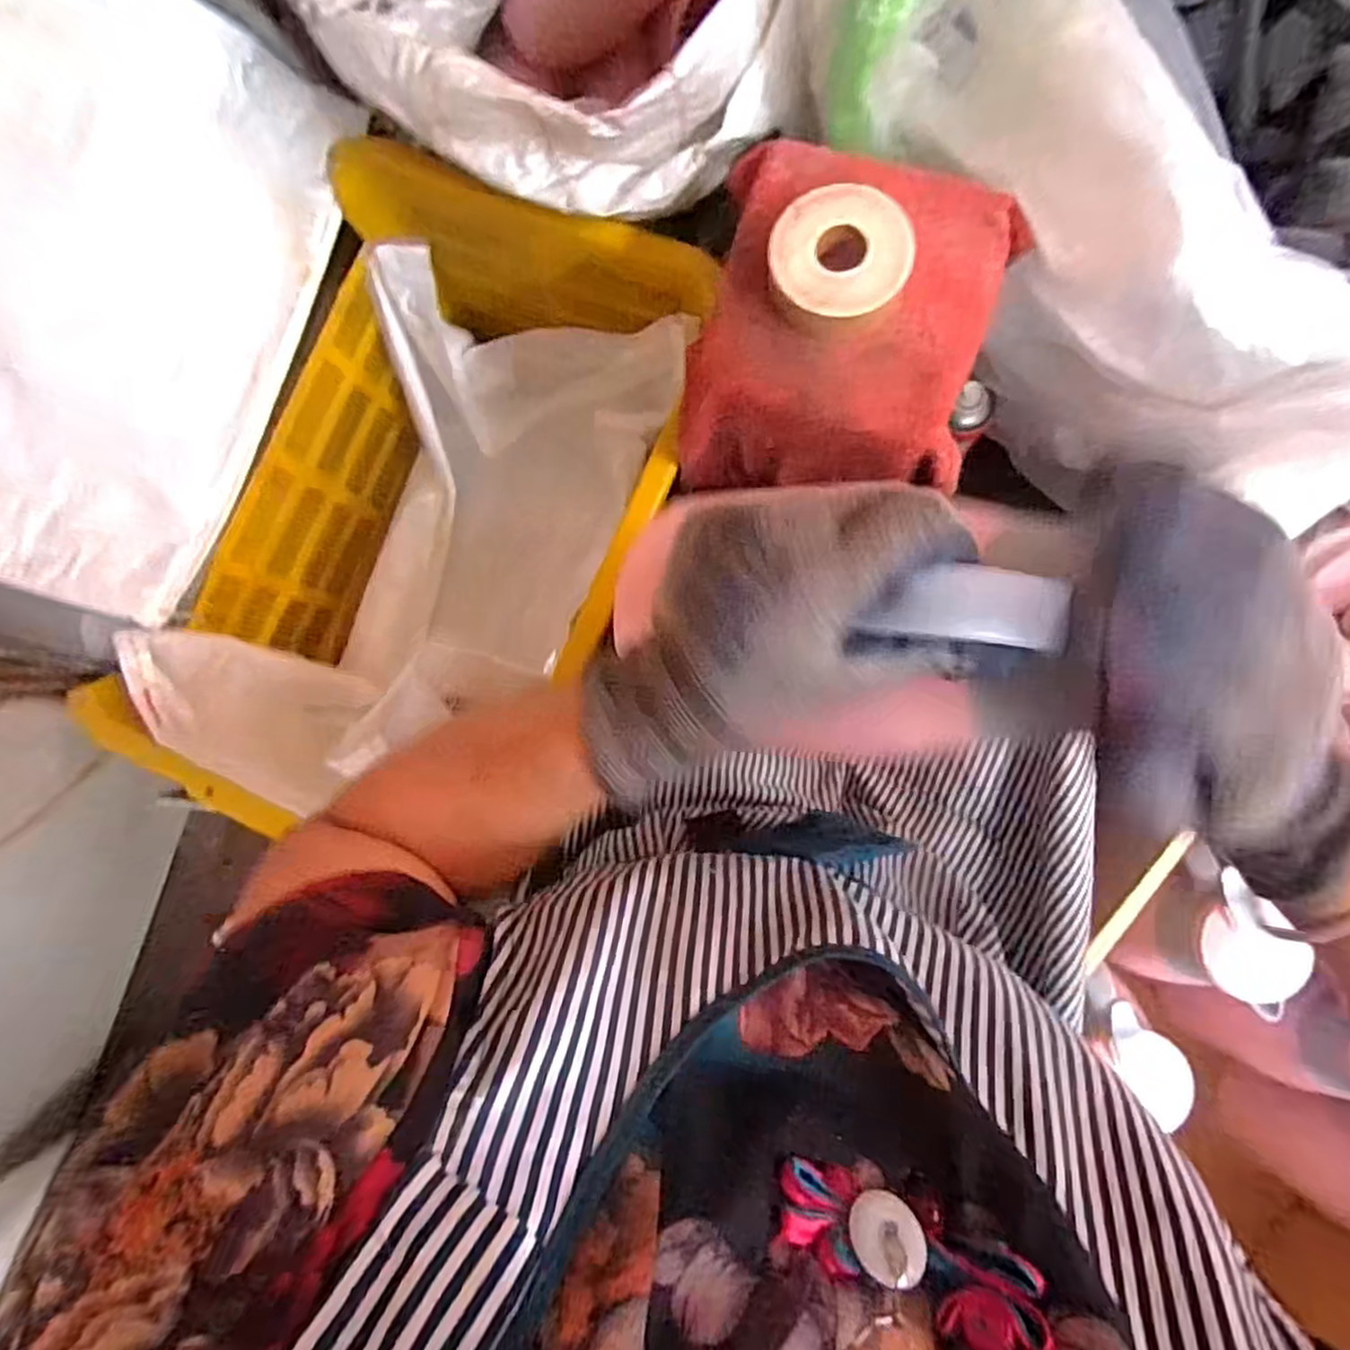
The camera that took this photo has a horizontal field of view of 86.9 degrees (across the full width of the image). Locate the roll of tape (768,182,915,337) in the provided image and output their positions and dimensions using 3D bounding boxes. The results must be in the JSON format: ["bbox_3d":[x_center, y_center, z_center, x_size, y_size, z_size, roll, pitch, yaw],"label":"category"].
[{"bbox_3d":[0.119,-0.300,0.518,0.096,0.041,0.097,0,86,4],"label":"roll of tape"}]

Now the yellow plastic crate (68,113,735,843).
[{"bbox_3d":[-0.260,-0.160,0.802,0.372,0.285,0.640,23,88,5],"label":"yellow plastic crate"}]

